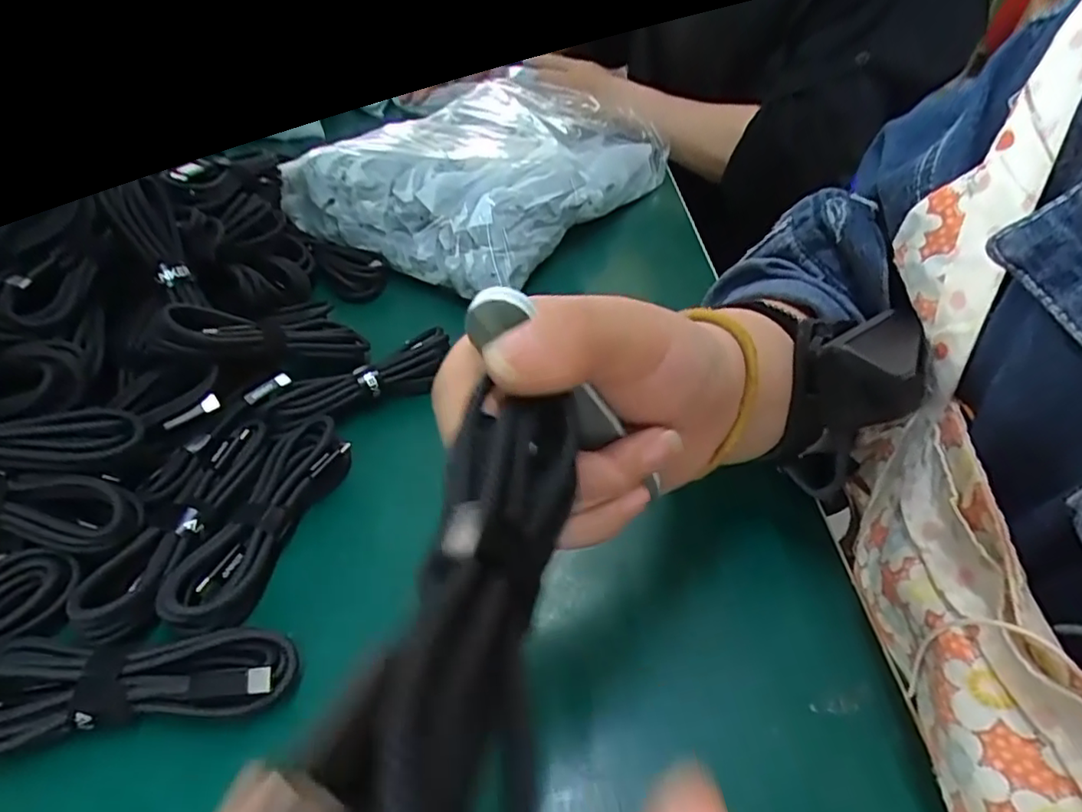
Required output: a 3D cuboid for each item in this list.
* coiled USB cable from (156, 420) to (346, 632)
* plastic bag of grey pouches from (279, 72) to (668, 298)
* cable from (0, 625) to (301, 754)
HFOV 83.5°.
[{"bbox_3d":[-0.122,0.050,0.271,0.037,0.026,0.113,11,41,8],"label":"coiled USB cable"},{"bbox_3d":[-0.032,-0.209,0.532,0.192,0.076,0.318,23,44,21],"label":"plastic bag of grey pouches"},{"bbox_3d":[-0.147,0.098,0.213,0.115,0.023,0.034,-3,41,-9],"label":"cable"}]

